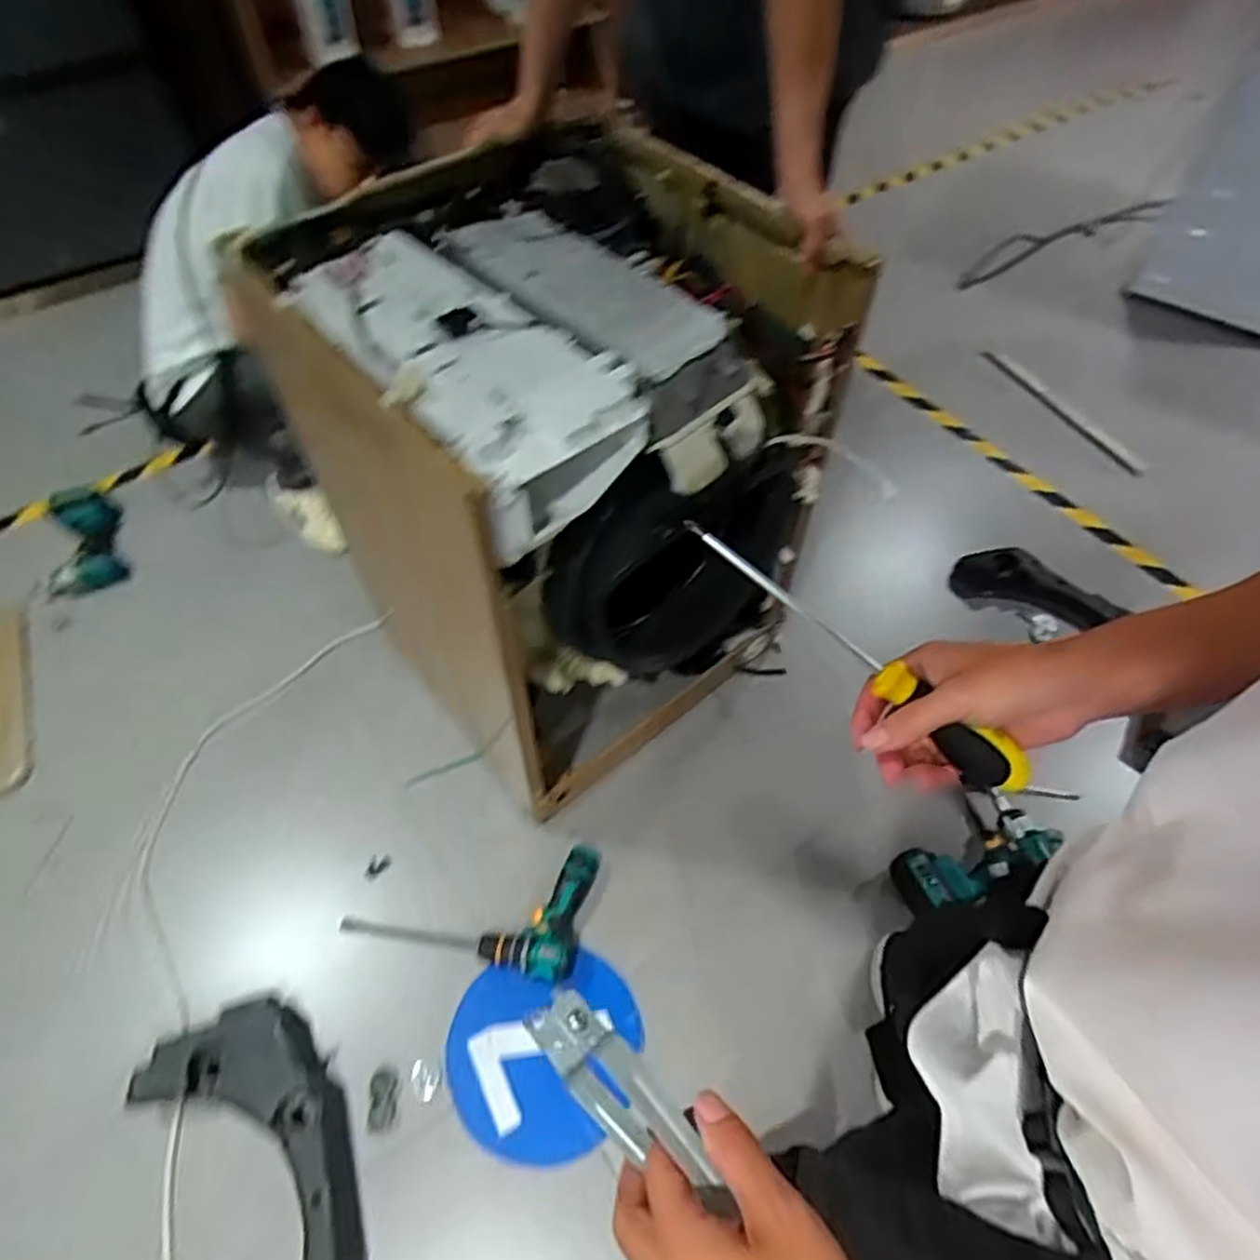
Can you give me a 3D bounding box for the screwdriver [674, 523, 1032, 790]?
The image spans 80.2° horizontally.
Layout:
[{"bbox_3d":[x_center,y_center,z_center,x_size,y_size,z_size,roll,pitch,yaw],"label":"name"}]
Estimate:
[{"bbox_3d":[0.132,0.013,0.447,0.244,0.026,0.030,40,60,10],"label":"screwdriver"}]

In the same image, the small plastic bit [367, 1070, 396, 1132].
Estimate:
[{"bbox_3d":[-0.360,0.682,1.088,0.037,0.011,0.077,-7,56,-5],"label":"small plastic bit"}]

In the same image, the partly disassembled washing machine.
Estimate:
[{"bbox_3d":[-0.089,-0.212,1.207,0.602,0.822,0.635,-37,63,-23],"label":"partly disassembled washing machine"}]

